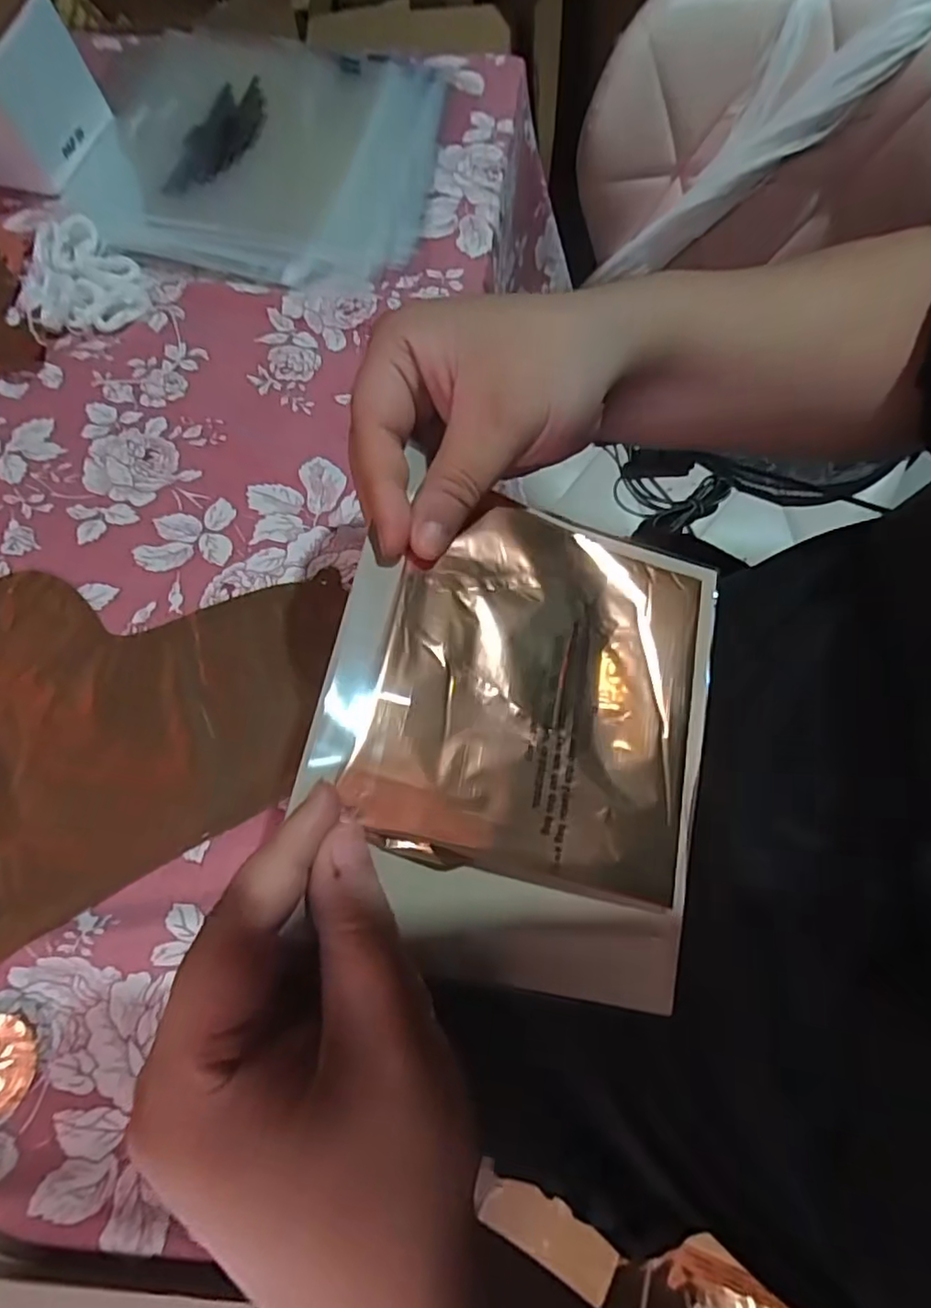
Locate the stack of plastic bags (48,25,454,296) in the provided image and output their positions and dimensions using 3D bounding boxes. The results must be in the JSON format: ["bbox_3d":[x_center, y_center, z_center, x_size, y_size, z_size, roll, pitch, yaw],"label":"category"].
[{"bbox_3d":[-0.159,-0.373,0.468,0.261,0.032,0.225,11,71,5],"label":"stack of plastic bags"}]

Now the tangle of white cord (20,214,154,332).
[{"bbox_3d":[-0.267,-0.254,0.434,0.095,0.018,0.074,39,76,14],"label":"tangle of white cord"}]

